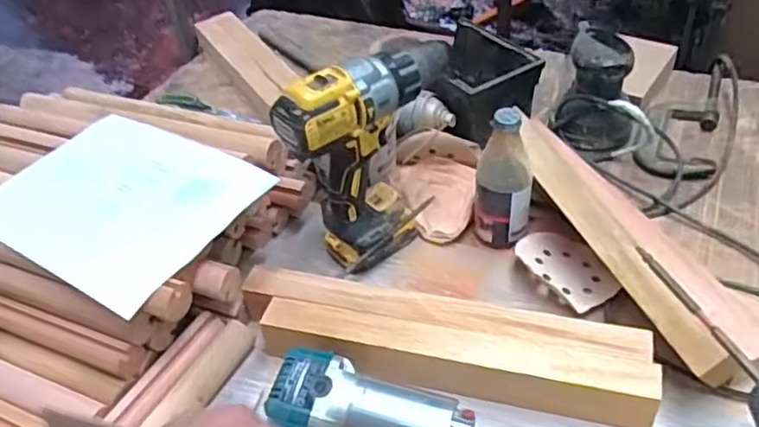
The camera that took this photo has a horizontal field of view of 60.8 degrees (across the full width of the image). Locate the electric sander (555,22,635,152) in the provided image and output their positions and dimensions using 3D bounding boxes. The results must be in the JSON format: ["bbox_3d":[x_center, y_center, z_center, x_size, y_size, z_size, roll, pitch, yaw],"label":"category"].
[{"bbox_3d":[0.295,-0.170,0.876,0.102,0.129,0.127,6,43,13],"label":"electric sander"}]

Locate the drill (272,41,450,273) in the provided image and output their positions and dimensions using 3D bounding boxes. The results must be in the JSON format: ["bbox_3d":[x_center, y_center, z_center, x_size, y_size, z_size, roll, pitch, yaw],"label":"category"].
[{"bbox_3d":[-0.016,-0.063,0.713,0.096,0.233,0.193,25,50,29],"label":"drill"}]

